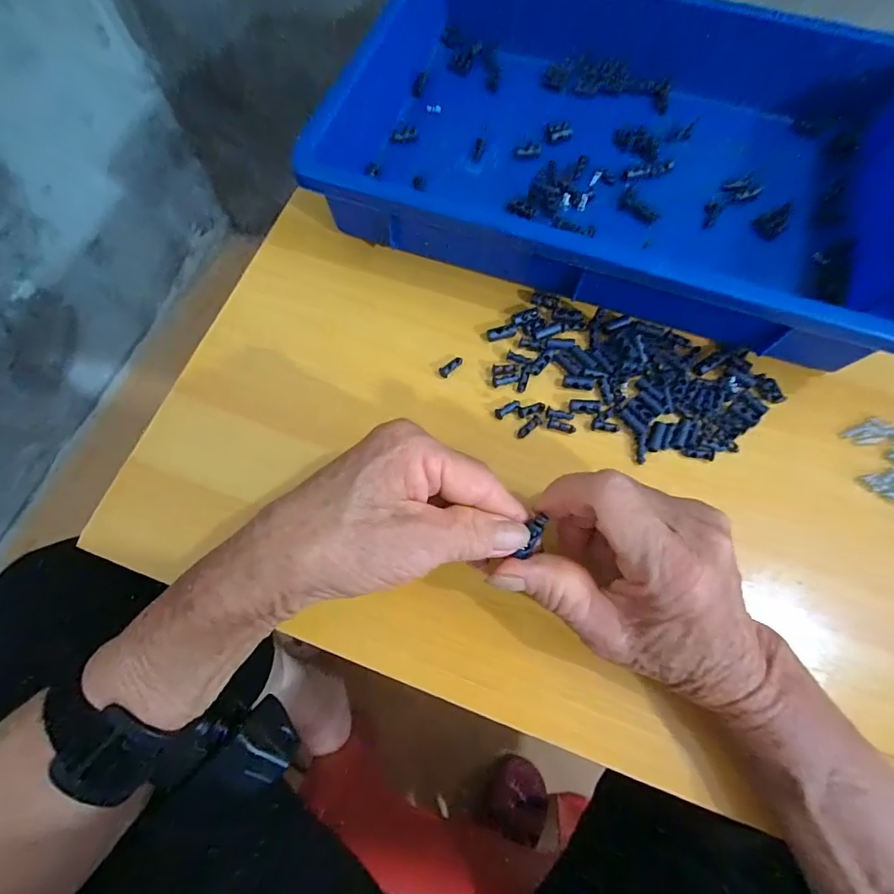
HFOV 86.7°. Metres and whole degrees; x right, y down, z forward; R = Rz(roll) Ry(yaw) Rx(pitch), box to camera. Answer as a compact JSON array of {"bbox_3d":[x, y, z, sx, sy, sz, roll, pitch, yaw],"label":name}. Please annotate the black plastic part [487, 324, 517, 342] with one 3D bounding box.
[{"bbox_3d":[0.036,-0.074,0.307,0.019,0.004,0.007,-14,73,-3],"label":"black plastic part"}]

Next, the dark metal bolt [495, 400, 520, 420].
[{"bbox_3d":[0.037,-0.023,0.291,0.017,0.005,0.006,-28,75,-8],"label":"dark metal bolt"}]

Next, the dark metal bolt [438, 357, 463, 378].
[{"bbox_3d":[0.003,-0.051,0.300,0.017,0.004,0.007,-42,77,-11],"label":"dark metal bolt"}]

